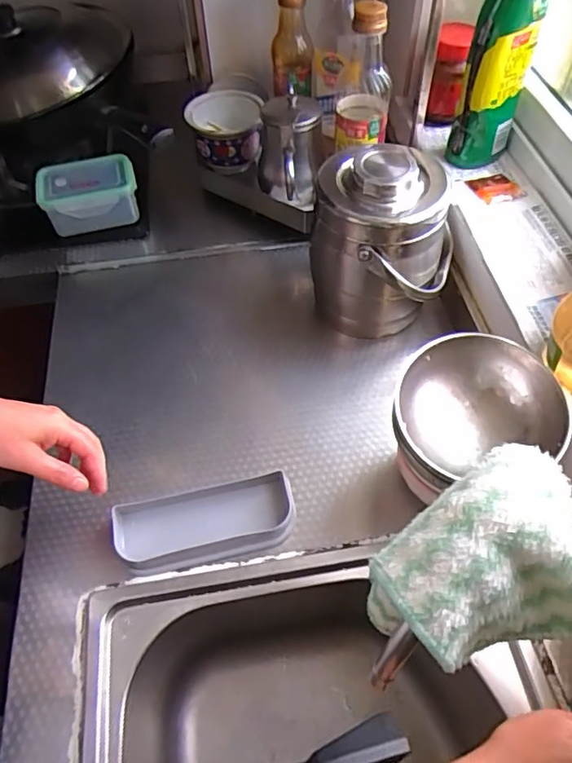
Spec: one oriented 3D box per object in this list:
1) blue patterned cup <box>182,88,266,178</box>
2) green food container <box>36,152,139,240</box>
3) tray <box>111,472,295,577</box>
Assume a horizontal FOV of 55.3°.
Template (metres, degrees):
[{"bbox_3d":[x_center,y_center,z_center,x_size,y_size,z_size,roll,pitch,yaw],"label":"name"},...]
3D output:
[{"bbox_3d":[-0.097,-0.409,0.888,0.120,0.076,0.128,-1,55,1],"label":"blue patterned cup"},{"bbox_3d":[-0.306,-0.294,0.853,0.146,0.065,0.102,-16,62,-6],"label":"green food container"},{"bbox_3d":[-0.083,0.148,0.571,0.183,0.027,0.077,-11,55,-6],"label":"tray"}]

